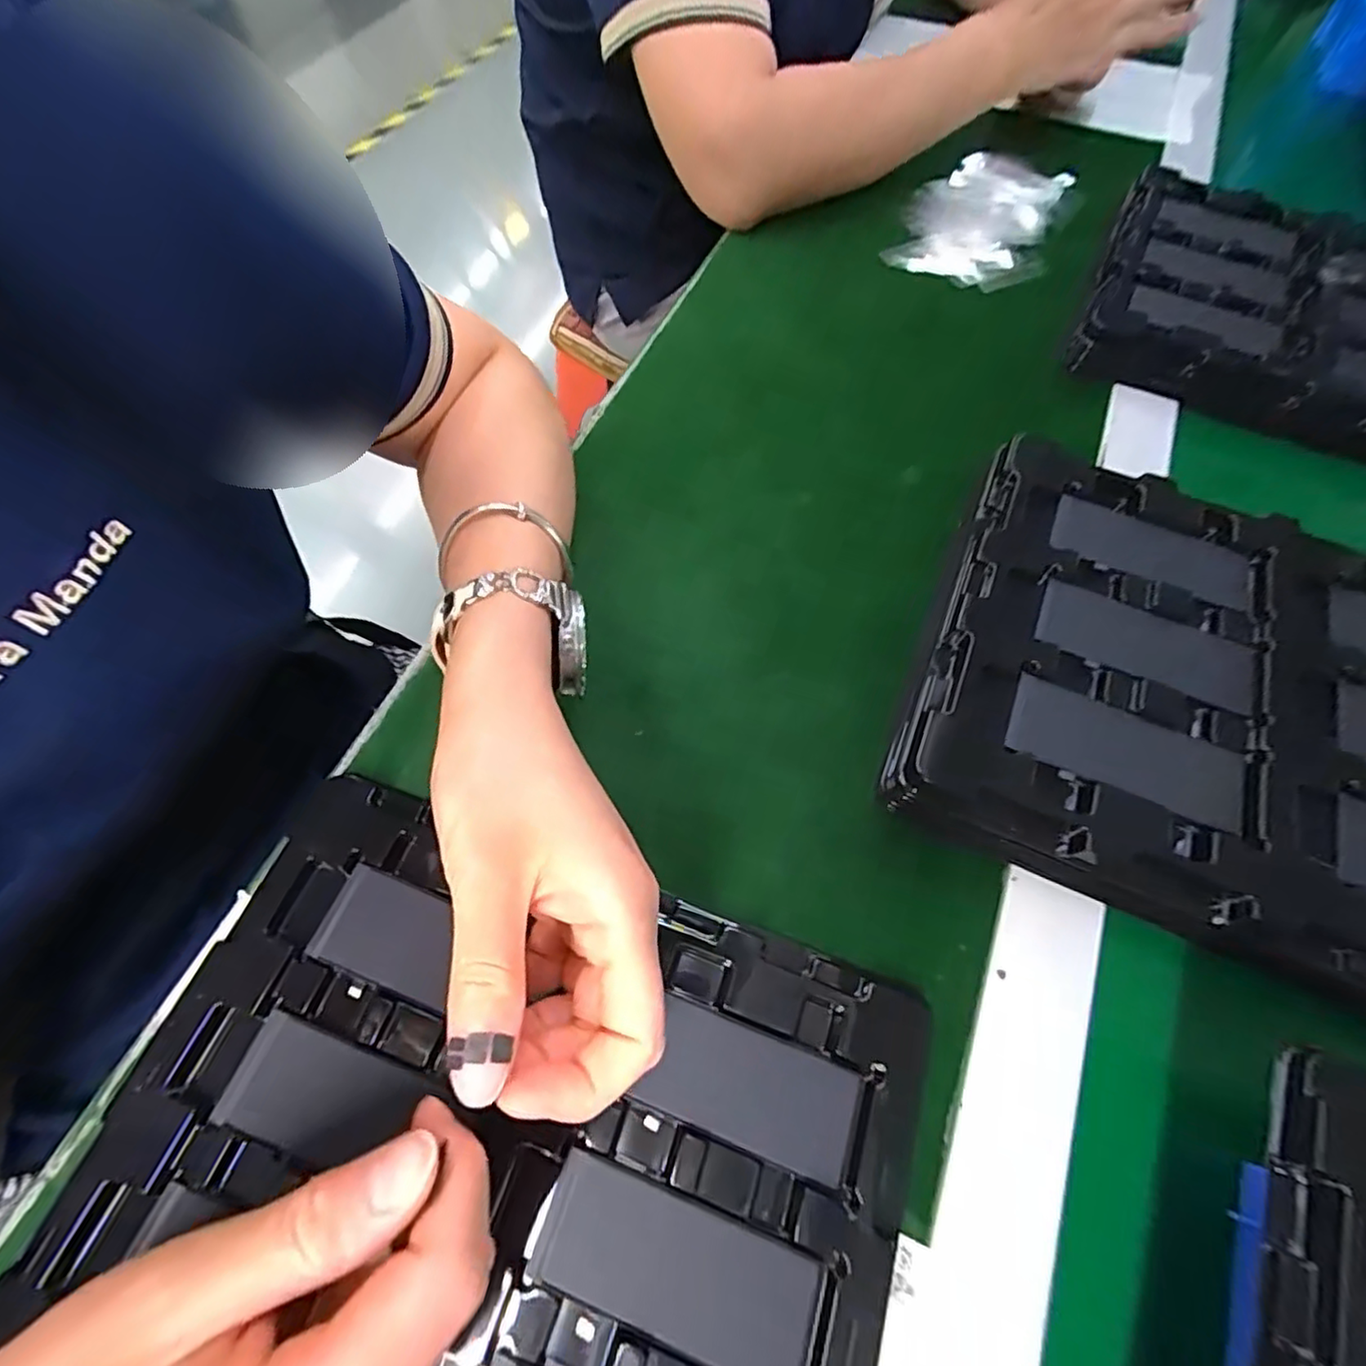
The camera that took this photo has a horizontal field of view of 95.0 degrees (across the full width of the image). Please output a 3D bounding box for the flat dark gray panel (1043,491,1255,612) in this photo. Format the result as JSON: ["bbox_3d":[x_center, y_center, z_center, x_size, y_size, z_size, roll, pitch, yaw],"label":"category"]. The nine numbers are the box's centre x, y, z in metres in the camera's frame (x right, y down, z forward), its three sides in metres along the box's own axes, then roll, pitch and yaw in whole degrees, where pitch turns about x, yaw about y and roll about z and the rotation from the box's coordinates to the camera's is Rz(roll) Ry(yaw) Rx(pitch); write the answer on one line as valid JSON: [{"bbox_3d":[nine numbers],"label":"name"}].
[{"bbox_3d":[0.231,-0.066,0.310,0.094,0.007,0.039,21,64,10],"label":"flat dark gray panel"}]

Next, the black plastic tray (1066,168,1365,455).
[{"bbox_3d":[0.432,-0.257,0.431,0.280,0.032,0.247,24,65,12],"label":"black plastic tray"}]

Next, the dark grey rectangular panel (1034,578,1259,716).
[{"bbox_3d":[0.210,-0.019,0.283,0.092,0.004,0.039,21,64,10],"label":"dark grey rectangular panel"}]

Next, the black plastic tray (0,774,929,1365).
[{"bbox_3d":[-0.067,0.175,0.222,0.276,0.013,0.215,18,64,8],"label":"black plastic tray"}]

